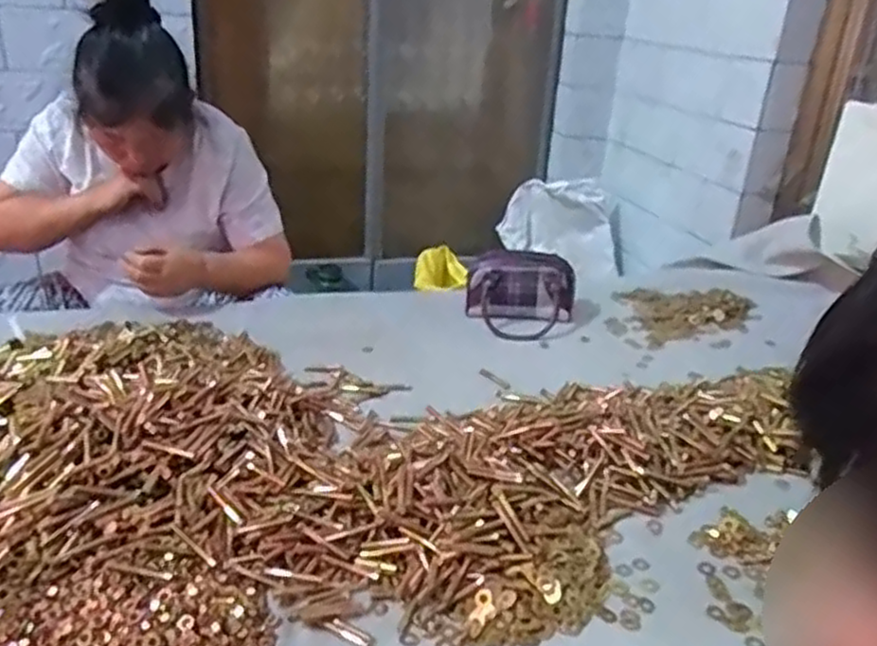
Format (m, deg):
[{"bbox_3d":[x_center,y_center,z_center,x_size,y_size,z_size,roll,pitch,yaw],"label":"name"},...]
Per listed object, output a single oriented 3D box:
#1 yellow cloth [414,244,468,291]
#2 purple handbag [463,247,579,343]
[{"bbox_3d":[0.007,-0.125,1.772,0.124,0.077,0.125,4,25,0],"label":"yellow cloth"},{"bbox_3d":[0.132,-0.049,1.214,0.176,0.107,0.119,9,26,9],"label":"purple handbag"}]

